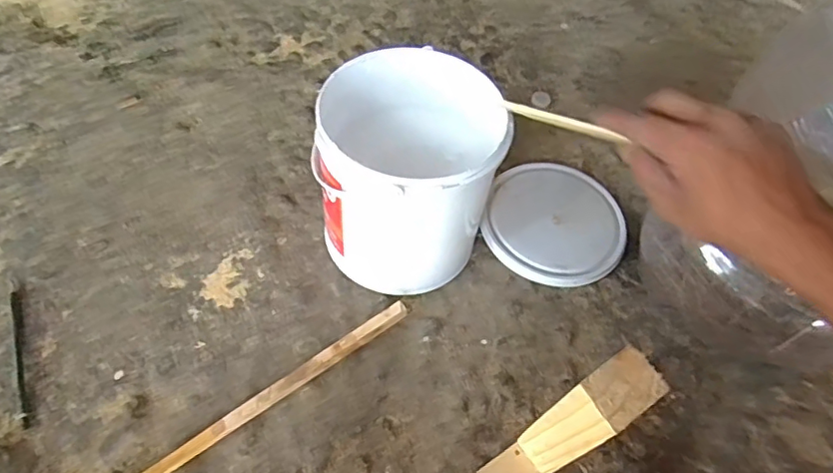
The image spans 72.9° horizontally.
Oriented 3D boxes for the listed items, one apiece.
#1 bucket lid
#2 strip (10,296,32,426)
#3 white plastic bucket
[{"bbox_3d":[0.163,-0.017,0.668,0.159,0.015,0.160,2,58,-3],"label":"bucket lid"},{"bbox_3d":[-0.381,0.114,0.542,0.008,0.004,0.146,-19,61,-16],"label":"strip"},{"bbox_3d":[-0.008,-0.059,0.584,0.161,0.190,0.167,2,58,-3],"label":"white plastic bucket"}]

